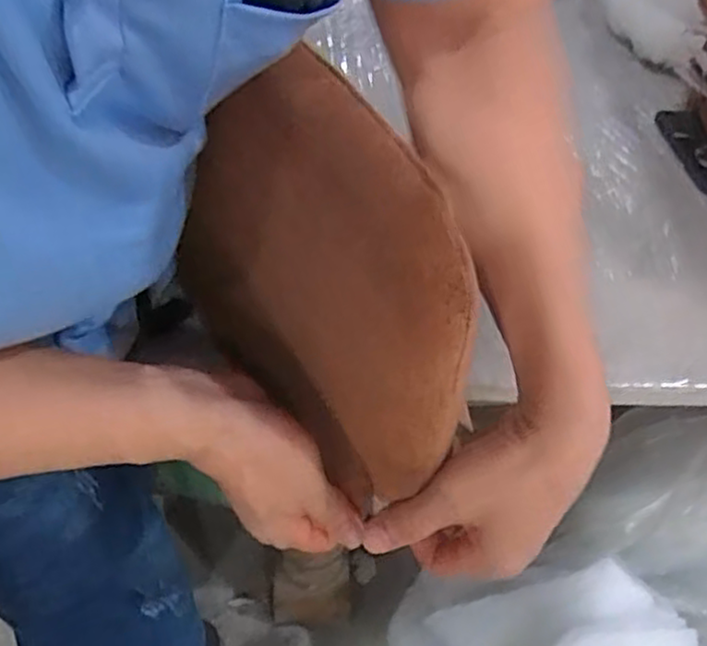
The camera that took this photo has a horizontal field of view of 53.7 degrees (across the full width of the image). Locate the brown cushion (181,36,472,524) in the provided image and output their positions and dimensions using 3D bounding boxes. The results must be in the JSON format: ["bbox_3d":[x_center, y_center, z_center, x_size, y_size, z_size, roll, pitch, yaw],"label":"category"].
[{"bbox_3d":[-0.022,-0.033,0.439,0.064,0.223,0.271,-27,50,-29],"label":"brown cushion"}]

